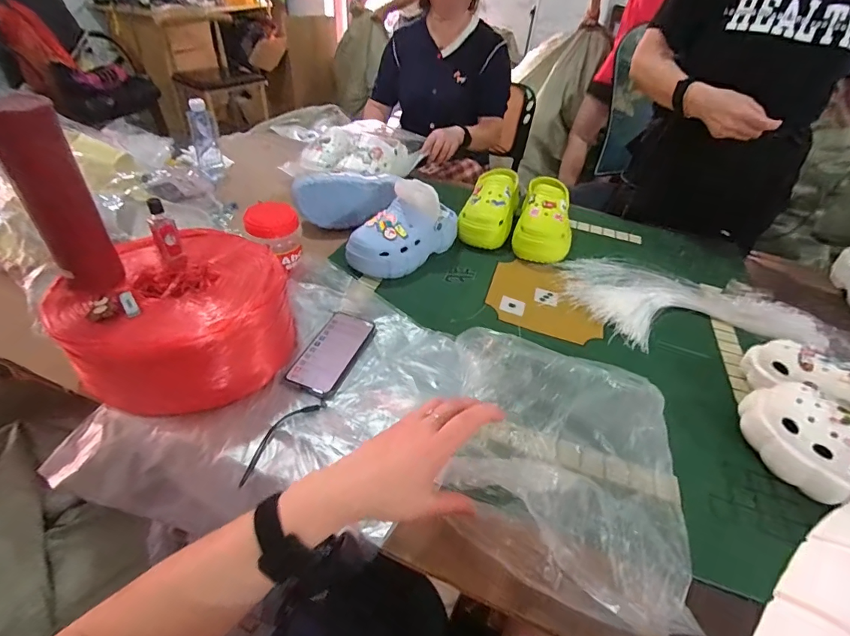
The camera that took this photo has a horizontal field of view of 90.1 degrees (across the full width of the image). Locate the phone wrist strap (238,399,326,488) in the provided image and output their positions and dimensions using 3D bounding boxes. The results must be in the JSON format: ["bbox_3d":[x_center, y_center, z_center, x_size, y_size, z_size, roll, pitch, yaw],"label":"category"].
[{"bbox_3d":[-0.189,0.151,0.550,0.030,0.006,0.143,39,53,11],"label":"phone wrist strap"}]

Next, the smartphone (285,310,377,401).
[{"bbox_3d":[-0.141,0.052,0.658,0.079,0.011,0.167,17,42,13],"label":"smartphone"}]

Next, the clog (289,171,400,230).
[{"bbox_3d":[-0.173,-0.272,0.944,0.244,0.103,0.094,-21,47,-27],"label":"clog"}]

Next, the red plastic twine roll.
[{"bbox_3d":[-0.338,0.000,0.605,0.248,0.131,0.253,3,41,-3],"label":"red plastic twine roll"}]

